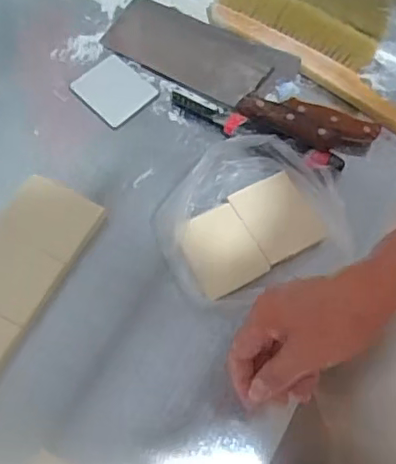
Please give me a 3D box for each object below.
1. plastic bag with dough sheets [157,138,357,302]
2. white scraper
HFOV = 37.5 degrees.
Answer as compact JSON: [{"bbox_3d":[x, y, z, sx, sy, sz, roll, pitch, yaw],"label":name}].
[{"bbox_3d":[0.054,-0.019,0.637,0.200,0.033,0.164,-17,69,-12],"label":"plastic bag with dough sheets"},{"bbox_3d":[-0.103,-0.174,0.716,0.086,0.005,0.079,43,66,12],"label":"white scraper"}]

